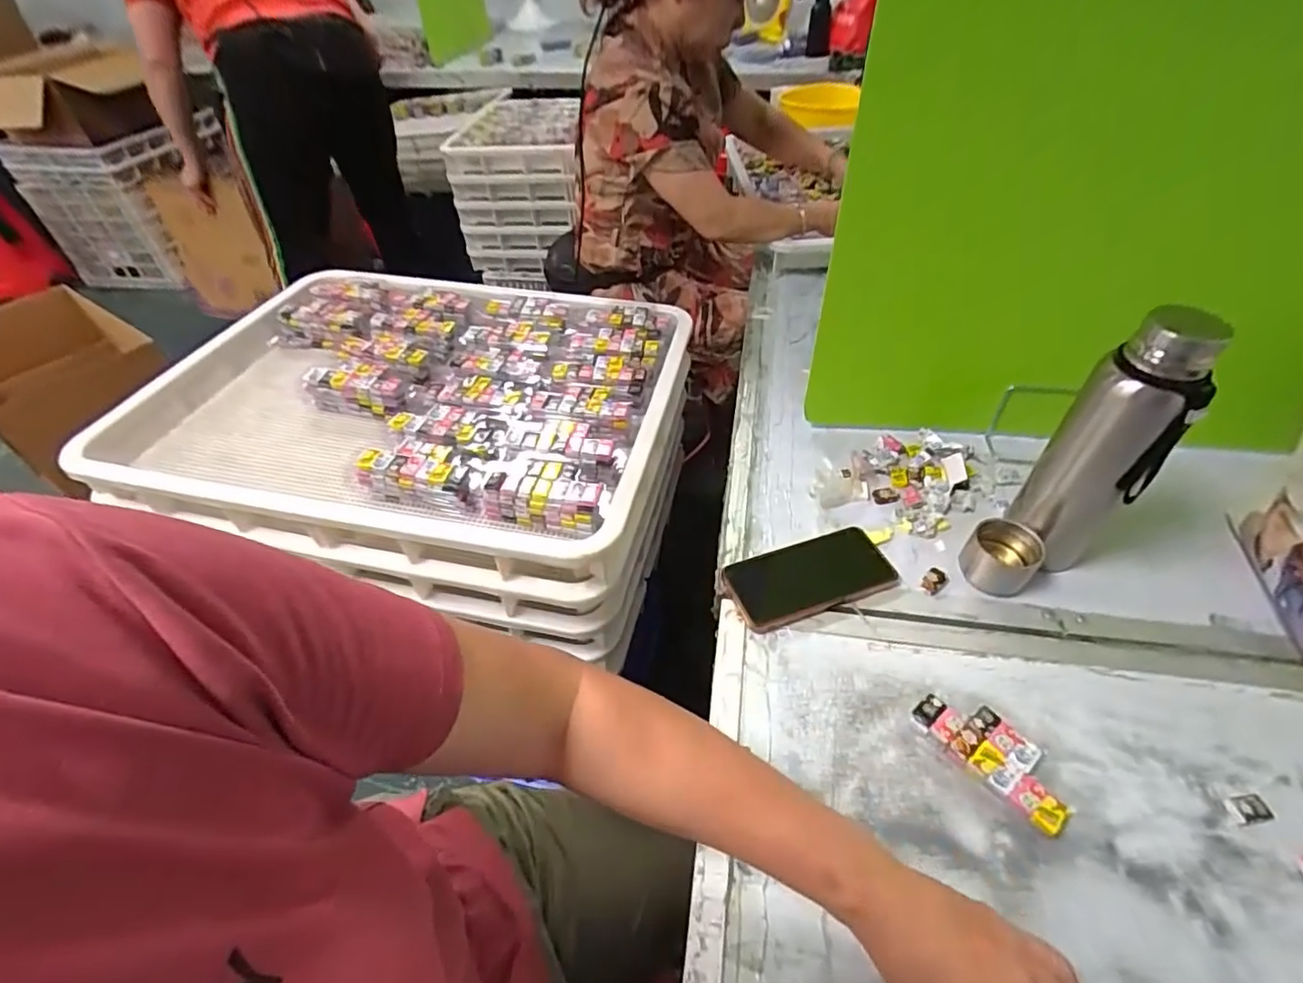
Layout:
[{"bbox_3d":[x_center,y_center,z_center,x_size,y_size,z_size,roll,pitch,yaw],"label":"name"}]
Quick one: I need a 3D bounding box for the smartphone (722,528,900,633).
[{"bbox_3d":[0.159,0.087,0.593,0.163,0.011,0.079,-16,47,-12],"label":"smartphone"}]

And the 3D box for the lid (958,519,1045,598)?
[{"bbox_3d":[0.345,0.063,0.579,0.061,0.046,0.059,-2,46,2],"label":"lid"}]

